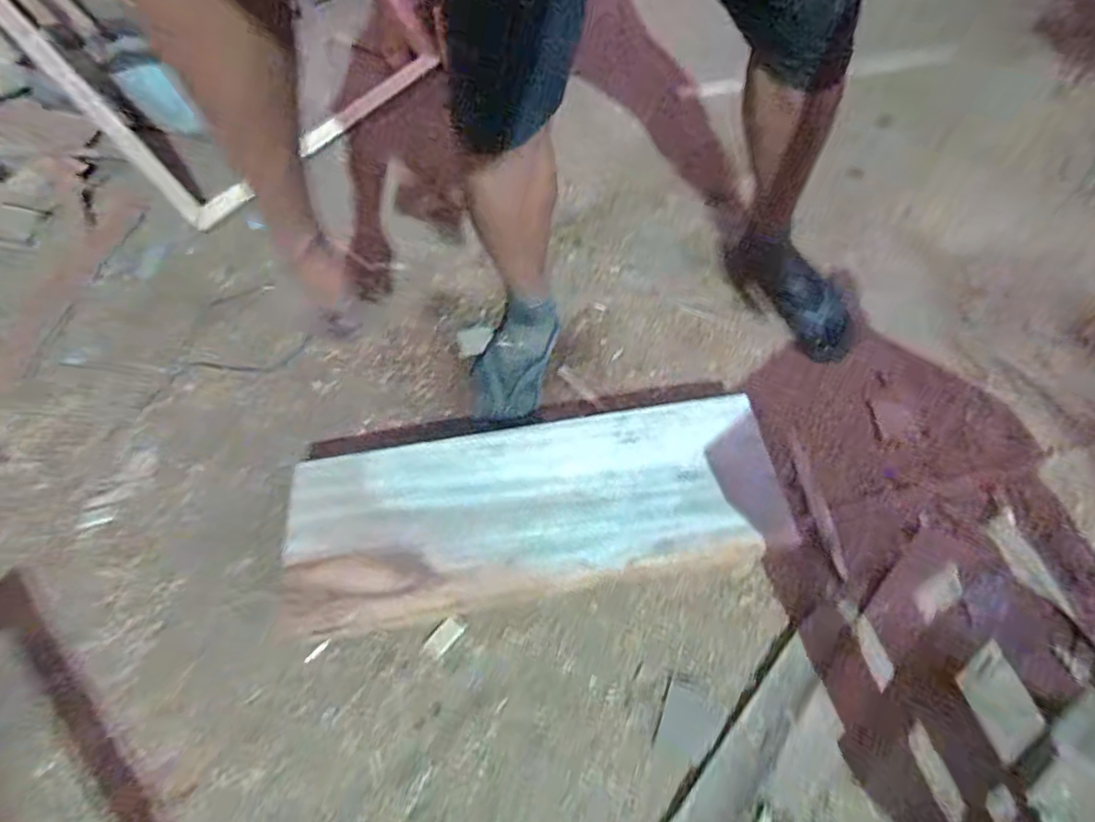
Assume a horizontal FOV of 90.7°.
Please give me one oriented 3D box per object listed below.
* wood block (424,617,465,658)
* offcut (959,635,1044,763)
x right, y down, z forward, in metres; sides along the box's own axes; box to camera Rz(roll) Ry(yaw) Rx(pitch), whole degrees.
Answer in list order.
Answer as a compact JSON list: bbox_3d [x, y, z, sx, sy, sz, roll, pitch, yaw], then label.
[{"bbox_3d":[-0.136,0.299,0.713,0.025,0.007,0.050,37,70,22],"label":"wood block"},{"bbox_3d":[0.524,0.334,0.629,0.058,0.008,0.118,-21,33,18],"label":"offcut"}]

